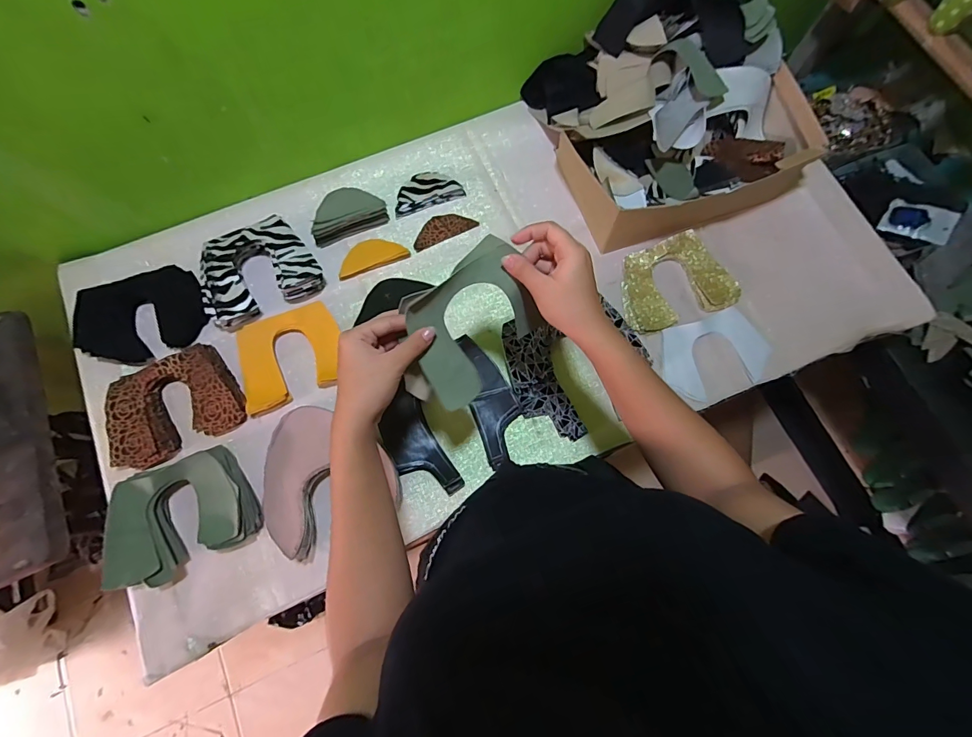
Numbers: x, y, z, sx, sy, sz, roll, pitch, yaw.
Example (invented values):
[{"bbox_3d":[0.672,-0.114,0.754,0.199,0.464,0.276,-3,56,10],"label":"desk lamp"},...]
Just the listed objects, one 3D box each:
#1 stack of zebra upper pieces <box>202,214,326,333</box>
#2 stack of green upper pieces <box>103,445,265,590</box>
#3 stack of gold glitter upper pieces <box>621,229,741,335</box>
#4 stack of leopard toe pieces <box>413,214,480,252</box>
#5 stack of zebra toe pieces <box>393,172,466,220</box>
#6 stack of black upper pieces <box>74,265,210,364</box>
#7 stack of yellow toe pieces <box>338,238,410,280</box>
[{"bbox_3d":[-0.336,-0.145,0.619,0.160,0.055,0.126,-25,77,-7],"label":"stack of zebra upper pieces"},{"bbox_3d":[-0.384,0.183,0.536,0.165,0.057,0.136,-28,77,-8],"label":"stack of green upper pieces"},{"bbox_3d":[0.285,-0.133,0.636,0.165,0.026,0.125,-18,76,-6],"label":"stack of gold glitter upper pieces"},{"bbox_3d":[-0.070,-0.226,0.673,0.105,0.006,0.047,-24,77,-7],"label":"stack of leopard toe pieces"},{"bbox_3d":[-0.098,-0.286,0.676,0.114,0.012,0.056,-24,77,-7],"label":"stack of zebra toe pieces"},{"bbox_3d":[-0.498,-0.077,0.608,0.173,0.036,0.121,-24,77,-7],"label":"stack of black upper pieces"},{"bbox_3d":[-0.177,-0.175,0.649,0.107,0.007,0.048,-20,76,-6],"label":"stack of yellow toe pieces"}]

